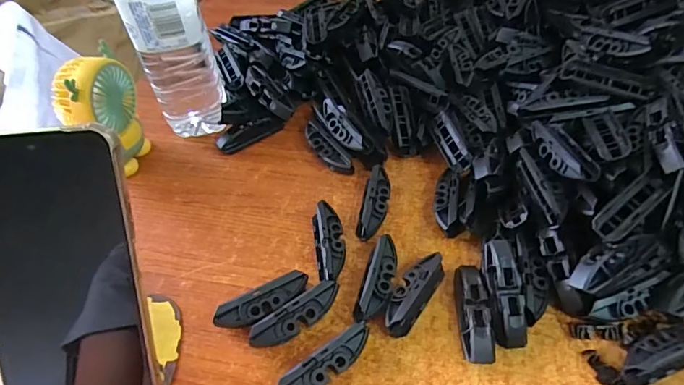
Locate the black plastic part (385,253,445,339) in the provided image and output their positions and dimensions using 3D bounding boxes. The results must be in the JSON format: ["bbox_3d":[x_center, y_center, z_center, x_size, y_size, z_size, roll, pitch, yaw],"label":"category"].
[{"bbox_3d":[0.052,0.072,0.327,0.022,0.022,0.069,28,57,23],"label":"black plastic part"}]

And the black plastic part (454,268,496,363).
[{"bbox_3d":[0.092,0.085,0.316,0.020,0.019,0.068,0,50,3],"label":"black plastic part"}]

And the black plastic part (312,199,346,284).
[{"bbox_3d":[-0.010,0.039,0.358,0.024,0.026,0.067,-6,50,-2],"label":"black plastic part"}]

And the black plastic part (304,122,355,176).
[{"bbox_3d":[-0.016,-0.041,0.421,0.019,0.016,0.066,-30,55,-20],"label":"black plastic part"}]

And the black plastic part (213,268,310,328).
[{"bbox_3d":[-0.058,0.078,0.326,0.069,0.012,0.021,-28,83,-21],"label":"black plastic part"}]

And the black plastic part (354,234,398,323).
[{"bbox_3d":[0.028,0.065,0.333,0.020,0.024,0.073,12,52,13],"label":"black plastic part"}]

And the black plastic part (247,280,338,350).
[{"bbox_3d":[-0.032,0.087,0.319,0.070,0.015,0.023,-30,94,-18],"label":"black plastic part"}]

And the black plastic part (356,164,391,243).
[{"bbox_3d":[0.029,0.007,0.382,0.021,0.022,0.070,12,52,12],"label":"black plastic part"}]

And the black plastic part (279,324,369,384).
[{"bbox_3d":[-0.009,0.114,0.295,0.069,0.024,0.016,-30,55,-20],"label":"black plastic part"}]

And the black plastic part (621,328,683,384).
[{"bbox_3d":[0.208,0.104,0.290,0.064,0.021,0.023,-17,52,-11],"label":"black plastic part"}]

